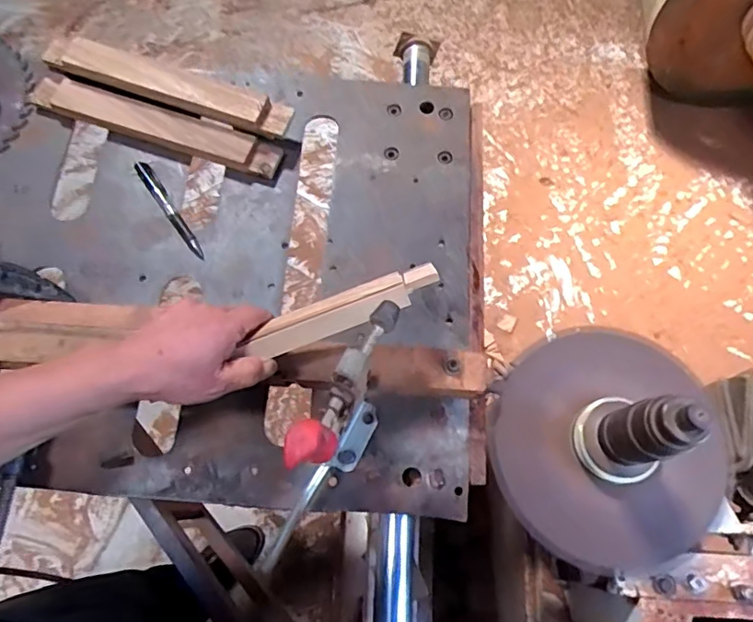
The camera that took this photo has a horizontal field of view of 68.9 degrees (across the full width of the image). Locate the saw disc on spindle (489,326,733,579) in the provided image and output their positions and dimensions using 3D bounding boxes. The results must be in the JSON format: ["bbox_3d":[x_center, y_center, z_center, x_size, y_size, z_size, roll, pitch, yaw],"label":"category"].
[{"bbox_3d":[0.225,0.118,0.493,0.190,0.162,0.230,-24,73,-9],"label":"saw disc on spindle"}]

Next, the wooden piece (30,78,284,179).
[{"bbox_3d":[-0.257,-0.217,0.642,0.294,0.024,0.046,18,71,6],"label":"wooden piece"}]

